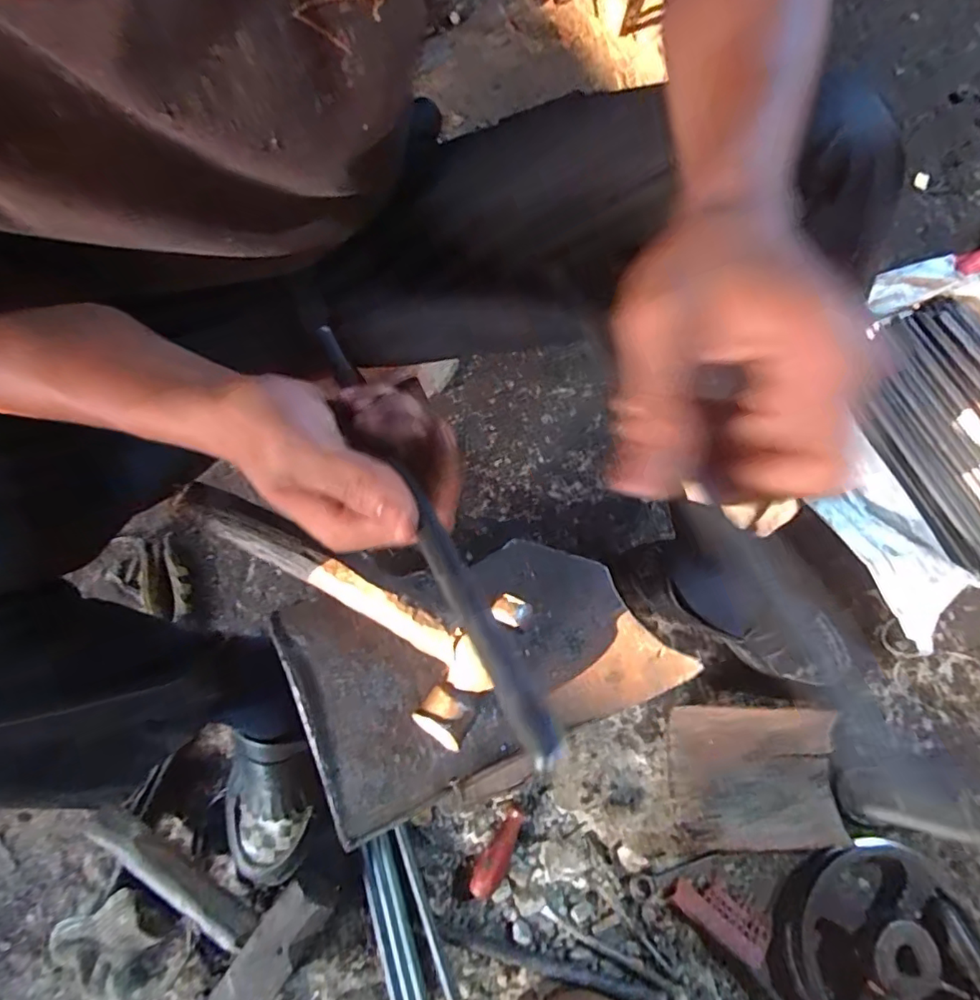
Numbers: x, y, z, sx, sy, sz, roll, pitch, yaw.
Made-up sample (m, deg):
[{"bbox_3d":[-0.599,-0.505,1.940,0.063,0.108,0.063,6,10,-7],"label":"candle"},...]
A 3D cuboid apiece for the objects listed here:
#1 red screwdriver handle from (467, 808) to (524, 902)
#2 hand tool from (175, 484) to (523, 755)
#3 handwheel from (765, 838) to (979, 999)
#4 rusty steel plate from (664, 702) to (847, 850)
[{"bbox_3d":[0.009,0.383,0.597,0.030,0.029,0.092,28,77,9],"label":"red screwdriver handle"},{"bbox_3d":[-0.112,0.063,0.408,0.264,0.034,0.112,30,77,6],"label":"hand tool"},{"bbox_3d":[0.400,0.466,0.560,0.195,0.055,0.199,0,75,1],"label":"handwheel"},{"bbox_3d":[0.298,0.304,0.601,0.192,0.046,0.142,-2,75,1],"label":"rusty steel plate"}]

